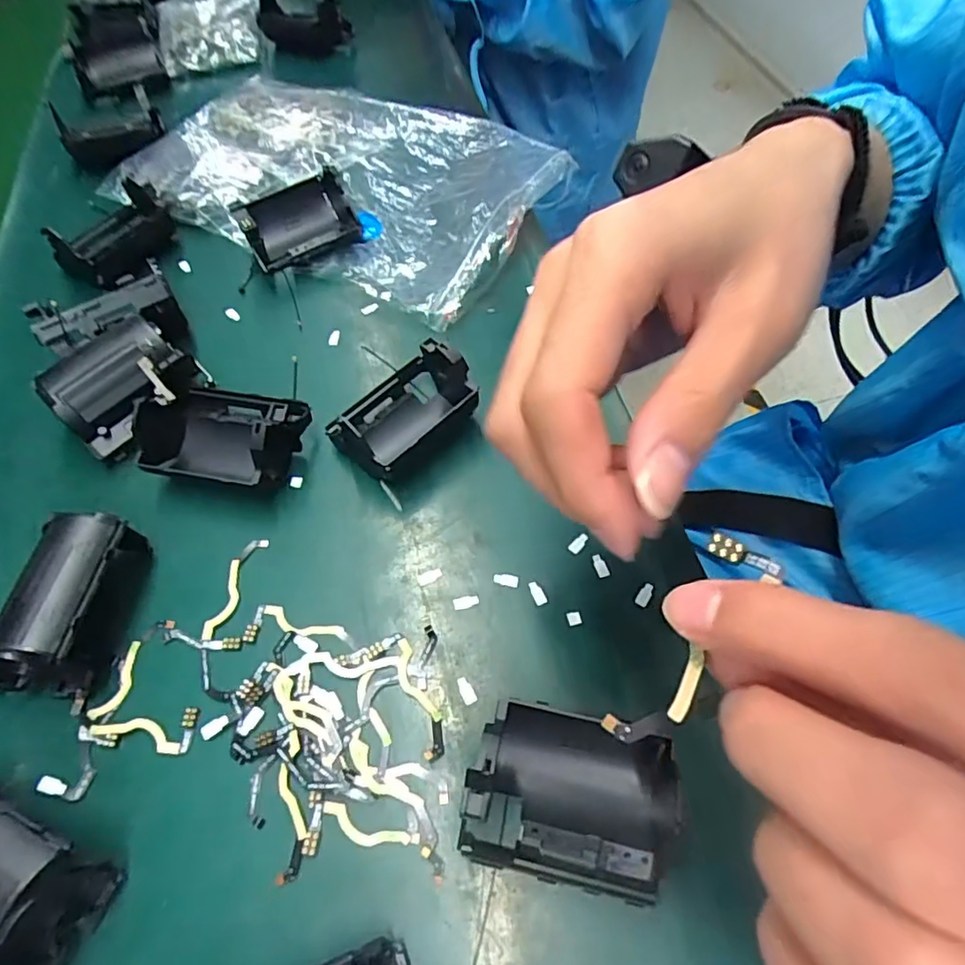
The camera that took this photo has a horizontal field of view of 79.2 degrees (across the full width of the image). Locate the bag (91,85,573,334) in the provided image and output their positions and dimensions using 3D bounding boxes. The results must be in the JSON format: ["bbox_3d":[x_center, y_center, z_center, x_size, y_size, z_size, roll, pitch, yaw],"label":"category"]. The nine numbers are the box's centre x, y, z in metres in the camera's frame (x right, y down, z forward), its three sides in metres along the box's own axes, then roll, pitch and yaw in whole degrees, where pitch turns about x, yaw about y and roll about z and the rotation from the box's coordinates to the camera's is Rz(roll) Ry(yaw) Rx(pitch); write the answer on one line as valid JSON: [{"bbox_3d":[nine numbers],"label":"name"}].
[{"bbox_3d":[-0.102,-0.214,0.412,0.279,0.023,0.169,23,63,16],"label":"bag"}]

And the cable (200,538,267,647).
[{"bbox_3d":[-0.113,0.050,0.269,0.018,0.004,0.054,6,60,7],"label":"cable"}]

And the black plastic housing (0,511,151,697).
[{"bbox_3d":[-0.172,0.051,0.248,0.030,0.043,0.071,0,60,3],"label":"black plastic housing"}]

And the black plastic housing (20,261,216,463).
[{"bbox_3d":[-0.190,-0.062,0.311,0.072,0.047,0.076,-25,61,-11],"label":"black plastic housing"}]

